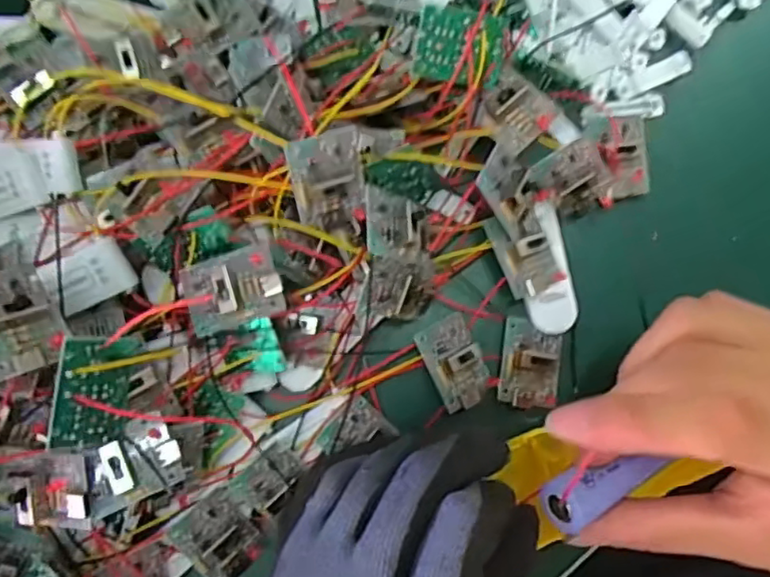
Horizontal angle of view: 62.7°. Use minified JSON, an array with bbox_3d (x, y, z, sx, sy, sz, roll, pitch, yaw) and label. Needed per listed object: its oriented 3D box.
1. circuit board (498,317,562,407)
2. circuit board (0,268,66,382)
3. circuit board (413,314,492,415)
[{"bbox_3d":[0.061,0.031,0.264,0.025,0.009,0.034,8,82,2],"label":"circuit board"},{"bbox_3d":[-0.113,0.008,0.192,0.008,0.025,0.035,-38,74,35],"label":"circuit board"},{"bbox_3d":[0.029,0.030,0.259,0.023,0.012,0.036,-24,82,-3],"label":"circuit board"}]

